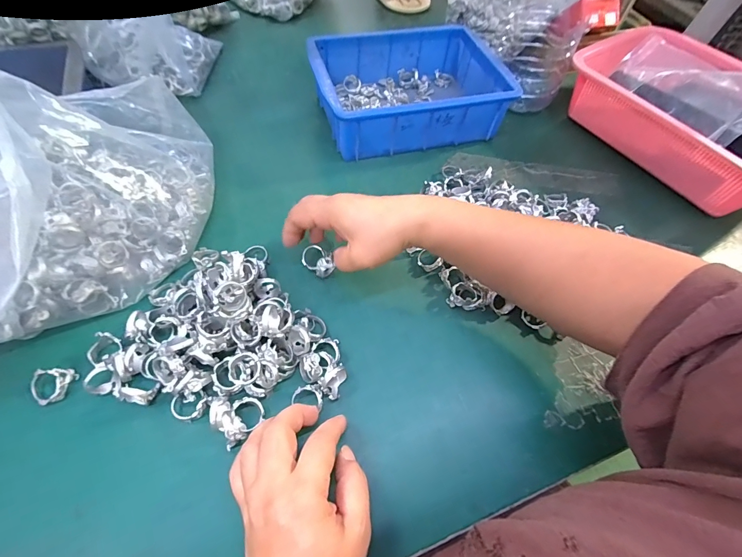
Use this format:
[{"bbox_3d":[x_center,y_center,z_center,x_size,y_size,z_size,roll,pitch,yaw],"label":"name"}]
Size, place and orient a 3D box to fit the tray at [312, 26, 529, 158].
[{"bbox_3d":[0.050,-0.258,0.486,0.243,0.078,0.174,-11,59,-9],"label":"tray"}]

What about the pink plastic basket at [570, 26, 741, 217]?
[{"bbox_3d":[0.433,-0.221,0.474,0.206,0.099,0.301,-29,63,-19],"label":"pink plastic basket"}]

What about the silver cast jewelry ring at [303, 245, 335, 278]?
[{"bbox_3d":[-0.052,-0.018,0.351,0.022,0.020,0.039,-32,64,-20],"label":"silver cast jewelry ring"}]

